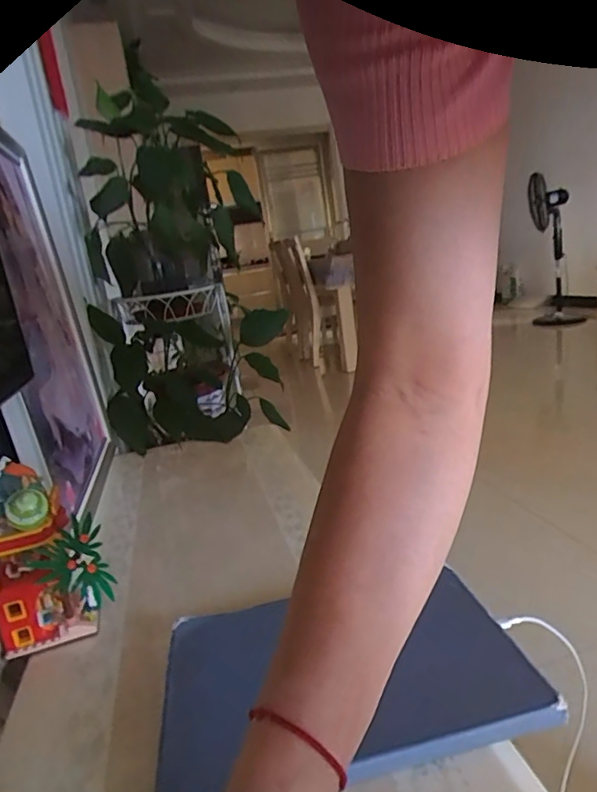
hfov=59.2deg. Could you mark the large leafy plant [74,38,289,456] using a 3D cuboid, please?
[{"bbox_3d":[-0.280,-0.322,1.221,0.391,0.735,0.460,-13,15,-12],"label":"large leafy plant"}]

